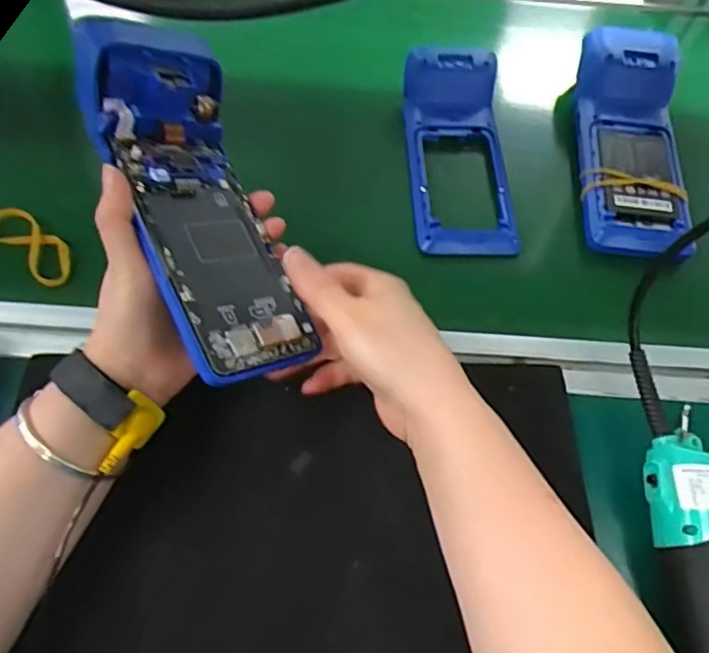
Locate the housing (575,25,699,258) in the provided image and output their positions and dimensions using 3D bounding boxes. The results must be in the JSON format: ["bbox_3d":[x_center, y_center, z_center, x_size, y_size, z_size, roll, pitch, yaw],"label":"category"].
[{"bbox_3d":[0.235,-0.161,0.494,0.082,0.052,0.219,7,62,0],"label":"housing"}]

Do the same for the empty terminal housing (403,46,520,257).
[{"bbox_3d":[0.087,-0.154,0.493,0.082,0.038,0.215,0,62,-3],"label":"empty terminal housing"}]

